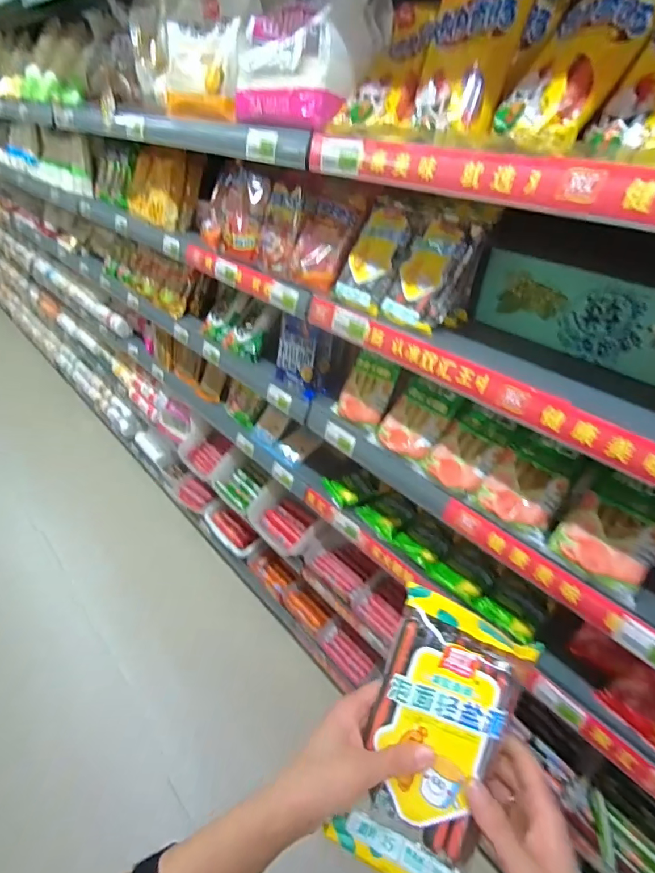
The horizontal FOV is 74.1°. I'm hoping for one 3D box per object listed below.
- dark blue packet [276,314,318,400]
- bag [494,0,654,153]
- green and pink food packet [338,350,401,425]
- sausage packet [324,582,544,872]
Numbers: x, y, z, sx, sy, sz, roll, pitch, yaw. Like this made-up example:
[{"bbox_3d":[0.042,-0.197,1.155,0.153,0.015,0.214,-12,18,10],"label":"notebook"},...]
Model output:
[{"bbox_3d":[-0.068,-0.173,0.926,0.105,0.150,0.033,26,44,26],"label":"dark blue packet"},{"bbox_3d":[0.272,-0.408,0.473,0.104,0.191,0.040,39,14,32],"label":"bag"},{"bbox_3d":[0.084,-0.093,0.869,0.106,0.133,0.030,27,19,30],"label":"green and pink food packet"},{"bbox_3d":[0.092,0.244,0.355,0.108,0.030,0.202,15,74,15],"label":"sausage packet"}]

